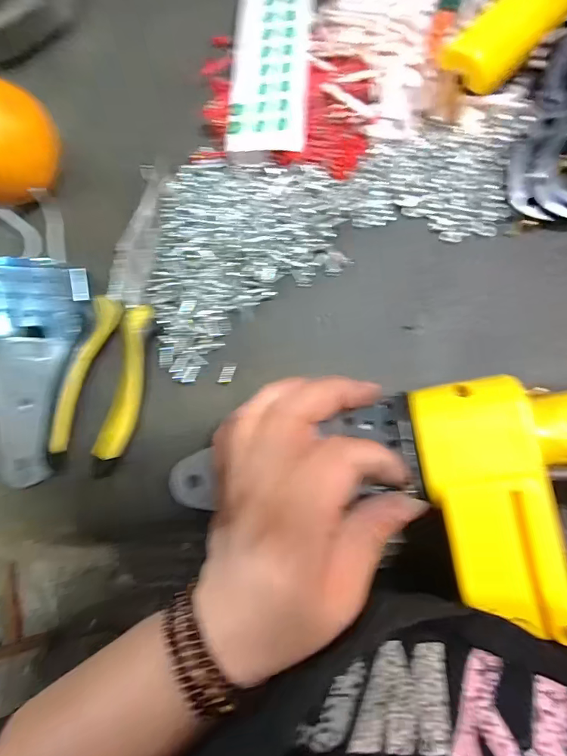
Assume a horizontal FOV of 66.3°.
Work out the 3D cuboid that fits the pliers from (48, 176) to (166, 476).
[{"bbox_3d":[-0.102,-0.034,0.261,0.045,0.020,0.184,13,84,-31],"label":"pliers"}]

